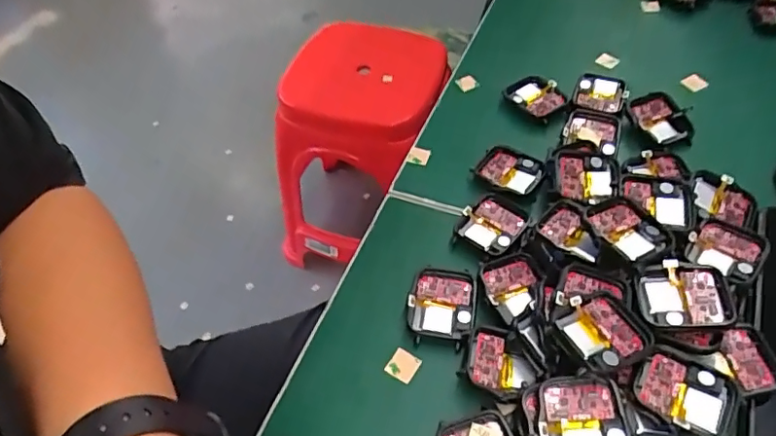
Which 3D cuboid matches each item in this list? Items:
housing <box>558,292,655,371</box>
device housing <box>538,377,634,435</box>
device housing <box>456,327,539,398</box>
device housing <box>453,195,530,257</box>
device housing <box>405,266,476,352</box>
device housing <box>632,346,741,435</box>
[{"bbox_3d":[0.104,0.055,0.266,0.040,0.014,0.036,-23,54,-15],"label":"housing"},{"bbox_3d":[0.090,0.095,0.250,0.041,0.010,0.040,-6,64,9],"label":"device housing"},{"bbox_3d":[0.058,0.075,0.286,0.036,0.012,0.032,18,54,16],"label":"device housing"},{"bbox_3d":[0.066,0.003,0.346,0.038,0.007,0.042,25,56,20],"label":"device housing"},{"bbox_3d":[0.031,0.049,0.313,0.037,0.009,0.044,7,52,8],"label":"device housing"},{"bbox_3d":[0.139,0.081,0.255,0.042,0.005,0.037,25,55,22],"label":"device housing"}]

